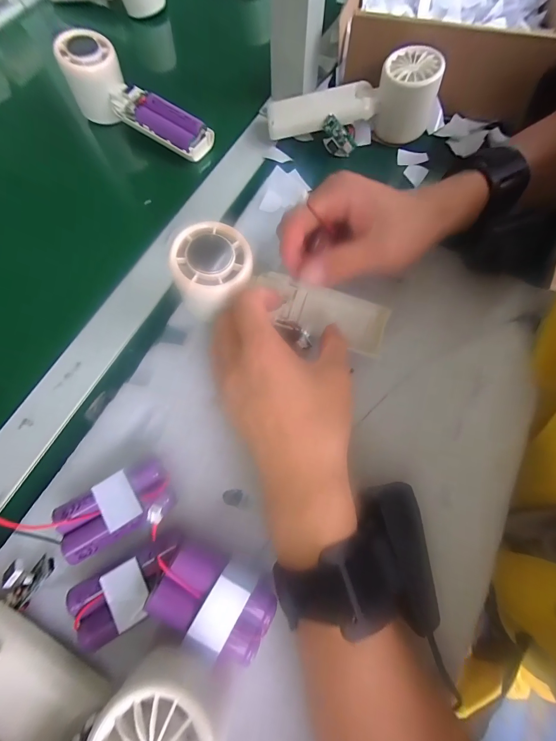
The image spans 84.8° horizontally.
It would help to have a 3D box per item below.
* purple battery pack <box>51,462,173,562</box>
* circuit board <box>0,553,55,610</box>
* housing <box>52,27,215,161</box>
[{"bbox_3d":[-0.103,0.087,0.194,0.065,0.018,0.037,-30,75,-8],"label":"purple battery pack"},{"bbox_3d":[-0.152,0.124,0.184,0.023,0.007,0.030,35,76,11],"label":"circuit board"},{"bbox_3d":[-0.146,-0.278,0.322,0.161,0.049,0.051,30,75,-4],"label":"housing"}]

